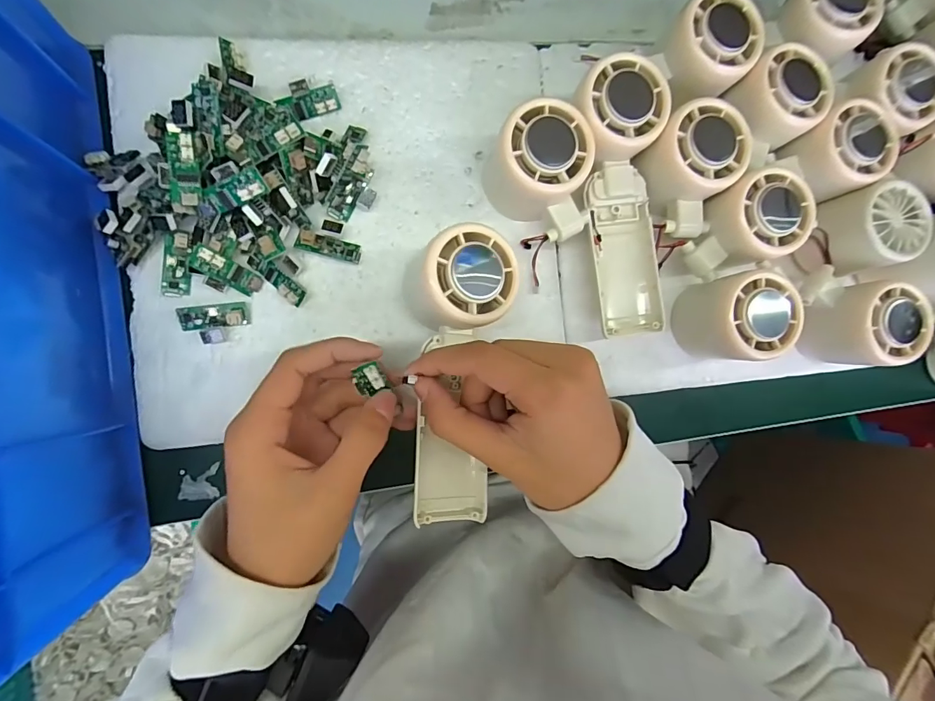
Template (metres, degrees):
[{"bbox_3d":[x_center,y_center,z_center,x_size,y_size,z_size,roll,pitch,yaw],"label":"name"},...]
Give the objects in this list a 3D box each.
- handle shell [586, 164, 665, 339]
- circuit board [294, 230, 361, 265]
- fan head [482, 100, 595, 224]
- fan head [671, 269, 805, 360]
[{"bbox_3d":[0.101,-0.064,0.298,0.043,0.036,0.107,-10,90,-9],"label":"handle shell"},{"bbox_3d":[-0.087,-0.065,0.279,0.039,0.008,0.012,13,87,-8],"label":"circuit board"},{"bbox_3d":[0.041,-0.113,0.277,0.053,0.056,0.056,0,89,-9],"label":"fan head"},{"bbox_3d":[0.176,-0.021,0.297,0.056,0.060,0.055,-1,89,-9],"label":"fan head"}]

